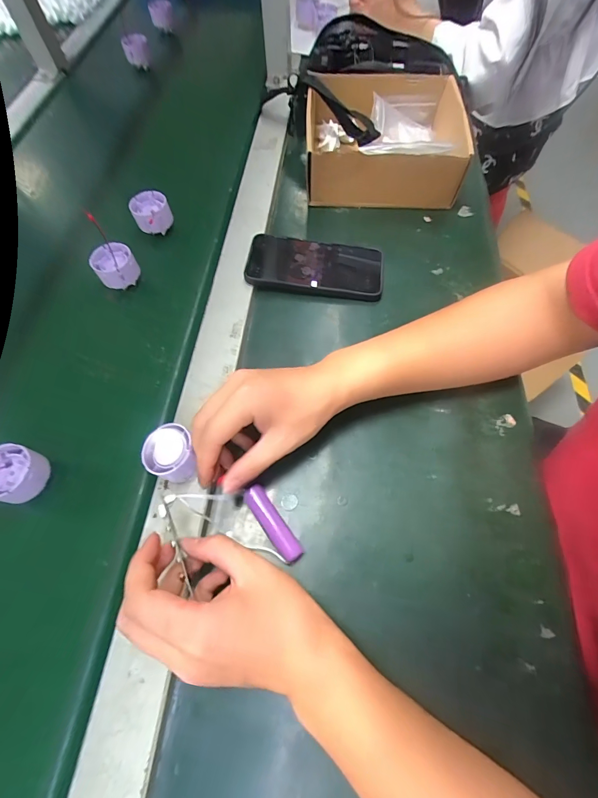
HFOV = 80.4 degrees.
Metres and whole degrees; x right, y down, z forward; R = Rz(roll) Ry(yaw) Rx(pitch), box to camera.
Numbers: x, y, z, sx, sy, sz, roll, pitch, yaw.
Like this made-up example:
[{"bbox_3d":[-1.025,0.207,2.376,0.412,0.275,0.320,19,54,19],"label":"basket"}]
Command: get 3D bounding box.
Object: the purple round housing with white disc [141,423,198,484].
[{"bbox_3d":[-0.113,0.050,0.314,0.041,0.035,0.046,-10,64,-5],"label":"purple round housing with white disc"}]

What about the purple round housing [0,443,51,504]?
[{"bbox_3d":[-0.247,0.064,0.305,0.046,0.022,0.046,0,64,0],"label":"purple round housing"}]

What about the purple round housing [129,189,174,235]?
[{"bbox_3d":[-0.190,-0.240,0.460,0.046,0.035,0.049,0,64,0],"label":"purple round housing"}]

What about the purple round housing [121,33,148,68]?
[{"bbox_3d":[-0.296,-0.635,0.645,0.042,0.040,0.031,-21,66,-10],"label":"purple round housing"}]

